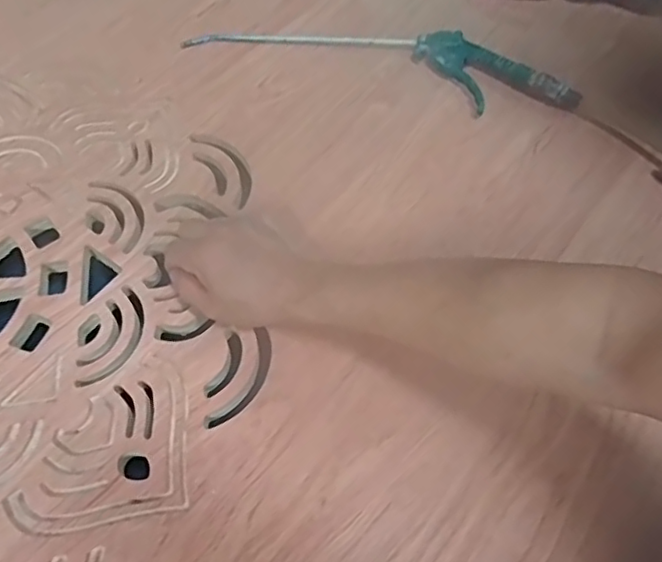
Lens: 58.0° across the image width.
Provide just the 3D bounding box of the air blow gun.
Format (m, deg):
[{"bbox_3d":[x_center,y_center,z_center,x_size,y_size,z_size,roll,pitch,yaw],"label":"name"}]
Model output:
[{"bbox_3d":[0.057,-0.259,0.676,0.433,0.029,0.103,17,61,9],"label":"air blow gun"}]

